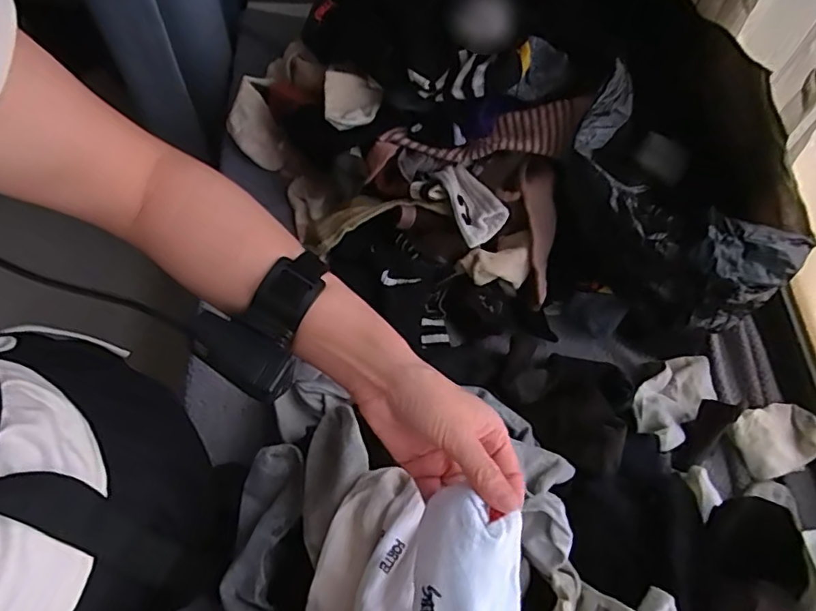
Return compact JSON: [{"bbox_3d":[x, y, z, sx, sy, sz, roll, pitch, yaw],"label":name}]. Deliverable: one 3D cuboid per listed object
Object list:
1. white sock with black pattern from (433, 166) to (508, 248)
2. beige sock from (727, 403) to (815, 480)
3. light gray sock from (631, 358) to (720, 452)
[{"bbox_3d":[0.066,-0.118,0.632,0.054,0.027,0.097,-35,72,-18],"label":"white sock with black pattern"},{"bbox_3d":[0.422,0.153,0.622,0.103,0.026,0.073,-11,66,-9],"label":"beige sock"},{"bbox_3d":[0.305,0.108,0.626,0.150,0.039,0.066,-25,67,-41],"label":"light gray sock"}]

